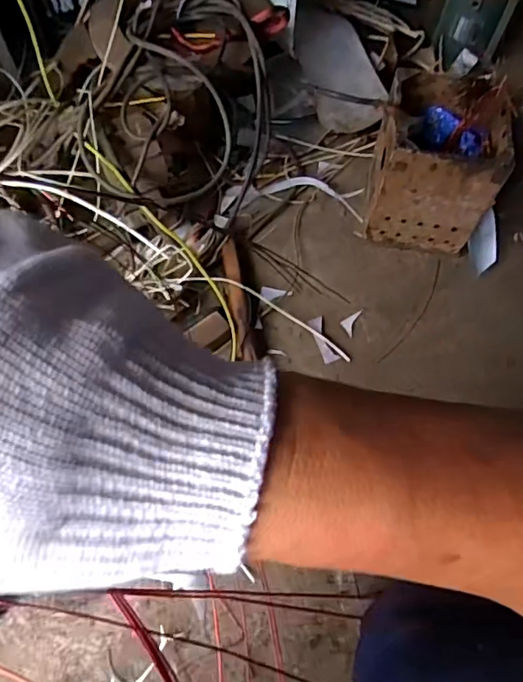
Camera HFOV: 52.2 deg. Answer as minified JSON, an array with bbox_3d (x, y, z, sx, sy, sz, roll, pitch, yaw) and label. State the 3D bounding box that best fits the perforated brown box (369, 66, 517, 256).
[{"bbox_3d":[0.309,-0.319,0.951,0.204,0.263,0.207,8,67,3],"label":"perforated brown box"}]

